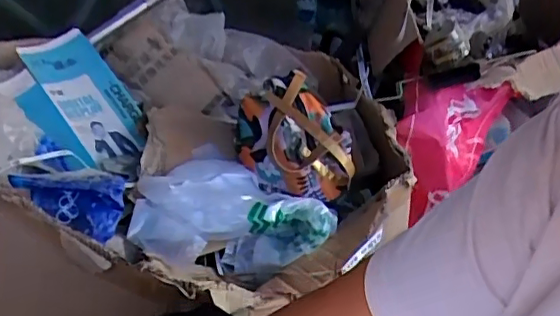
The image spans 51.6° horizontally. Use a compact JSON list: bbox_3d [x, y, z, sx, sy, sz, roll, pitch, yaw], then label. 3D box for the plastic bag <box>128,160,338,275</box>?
[{"bbox_3d":[-0.068,0.087,0.854,0.270,0.105,0.164,5,35,-1],"label":"plastic bag"}]

